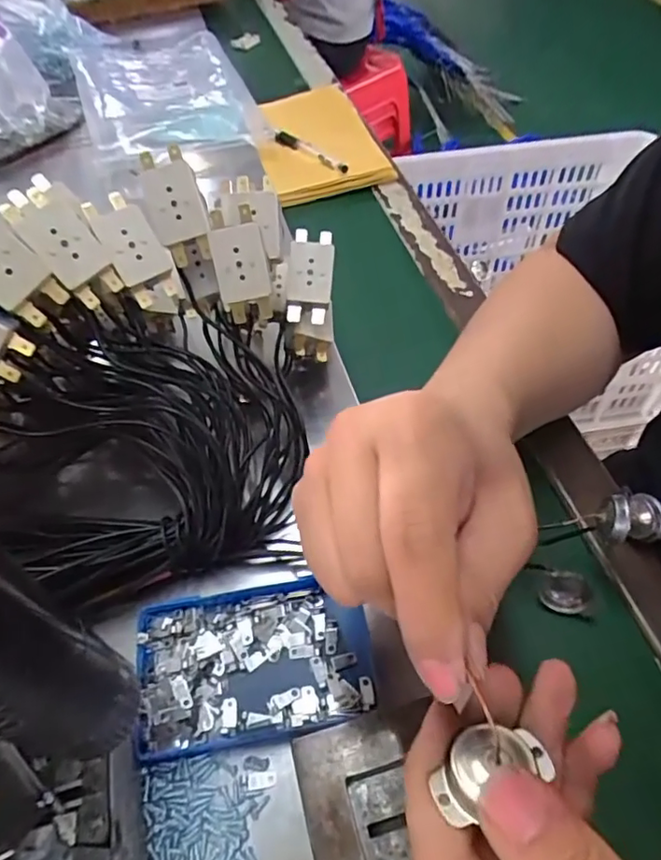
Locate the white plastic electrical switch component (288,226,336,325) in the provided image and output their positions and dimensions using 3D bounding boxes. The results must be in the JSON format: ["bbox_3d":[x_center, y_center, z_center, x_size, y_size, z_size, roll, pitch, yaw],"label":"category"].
[{"bbox_3d":[-0.012,-0.093,0.341,0.026,0.012,0.056,5,87,7],"label":"white plastic electrical switch component"}]

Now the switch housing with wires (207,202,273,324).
[{"bbox_3d":[-0.047,-0.087,0.297,0.026,0.057,0.014,-11,14,-7],"label":"switch housing with wires"}]

